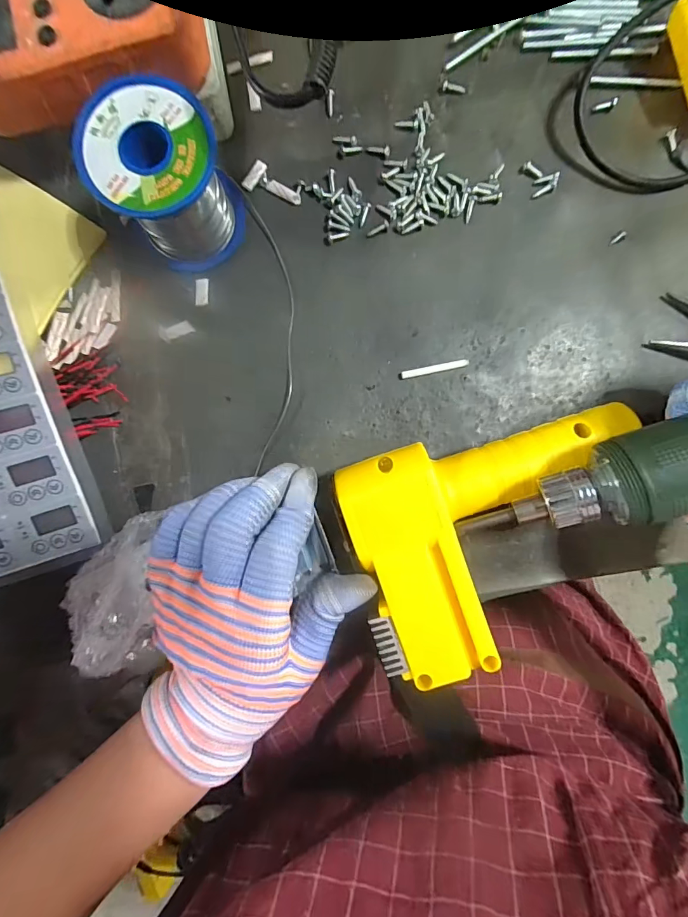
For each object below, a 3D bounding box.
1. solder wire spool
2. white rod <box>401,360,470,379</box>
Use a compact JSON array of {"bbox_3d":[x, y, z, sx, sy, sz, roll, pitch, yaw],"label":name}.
[{"bbox_3d":[-0.093,-0.149,0.228,0.063,0.065,0.061,0,89,1],"label":"solder wire spool"},{"bbox_3d":[0.055,-0.054,0.251,0.040,0.004,0.005,-11,89,1],"label":"white rod"}]

